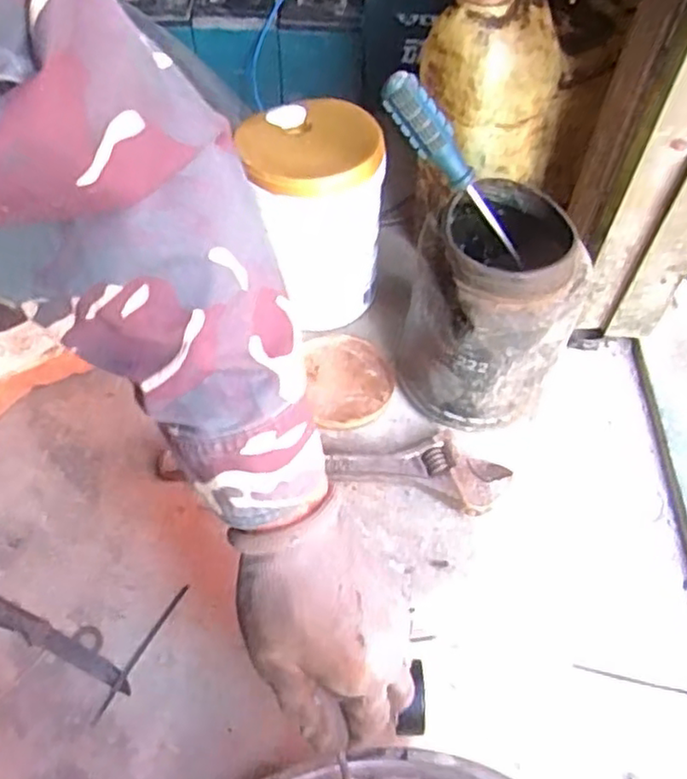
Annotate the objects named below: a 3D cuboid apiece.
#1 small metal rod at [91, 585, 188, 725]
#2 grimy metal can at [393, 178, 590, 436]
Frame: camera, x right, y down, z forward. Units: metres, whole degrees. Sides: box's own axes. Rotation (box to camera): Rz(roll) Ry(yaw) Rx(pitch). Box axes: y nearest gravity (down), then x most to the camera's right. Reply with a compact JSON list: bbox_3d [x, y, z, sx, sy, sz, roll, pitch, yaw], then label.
[{"bbox_3d":[-0.148,0.191,0.496,0.007,0.006,0.109,23,58,16],"label":"small metal rod"},{"bbox_3d":[0.120,-0.066,0.565,0.131,0.171,0.137,0,55,1],"label":"grimy metal can"}]

